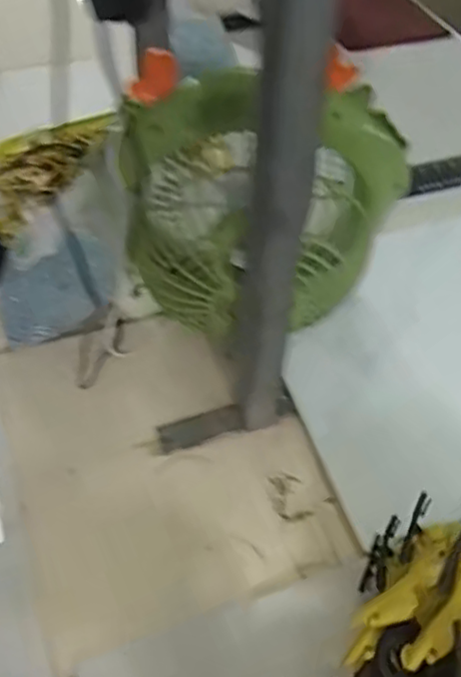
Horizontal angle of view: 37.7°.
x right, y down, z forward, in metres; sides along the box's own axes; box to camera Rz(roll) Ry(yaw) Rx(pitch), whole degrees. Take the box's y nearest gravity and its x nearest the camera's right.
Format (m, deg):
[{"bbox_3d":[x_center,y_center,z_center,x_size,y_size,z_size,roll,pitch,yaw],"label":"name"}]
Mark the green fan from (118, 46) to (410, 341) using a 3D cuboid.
[{"bbox_3d":[0.028,-0.099,0.532,0.216,0.189,0.138,8,50,5],"label":"green fan"}]

